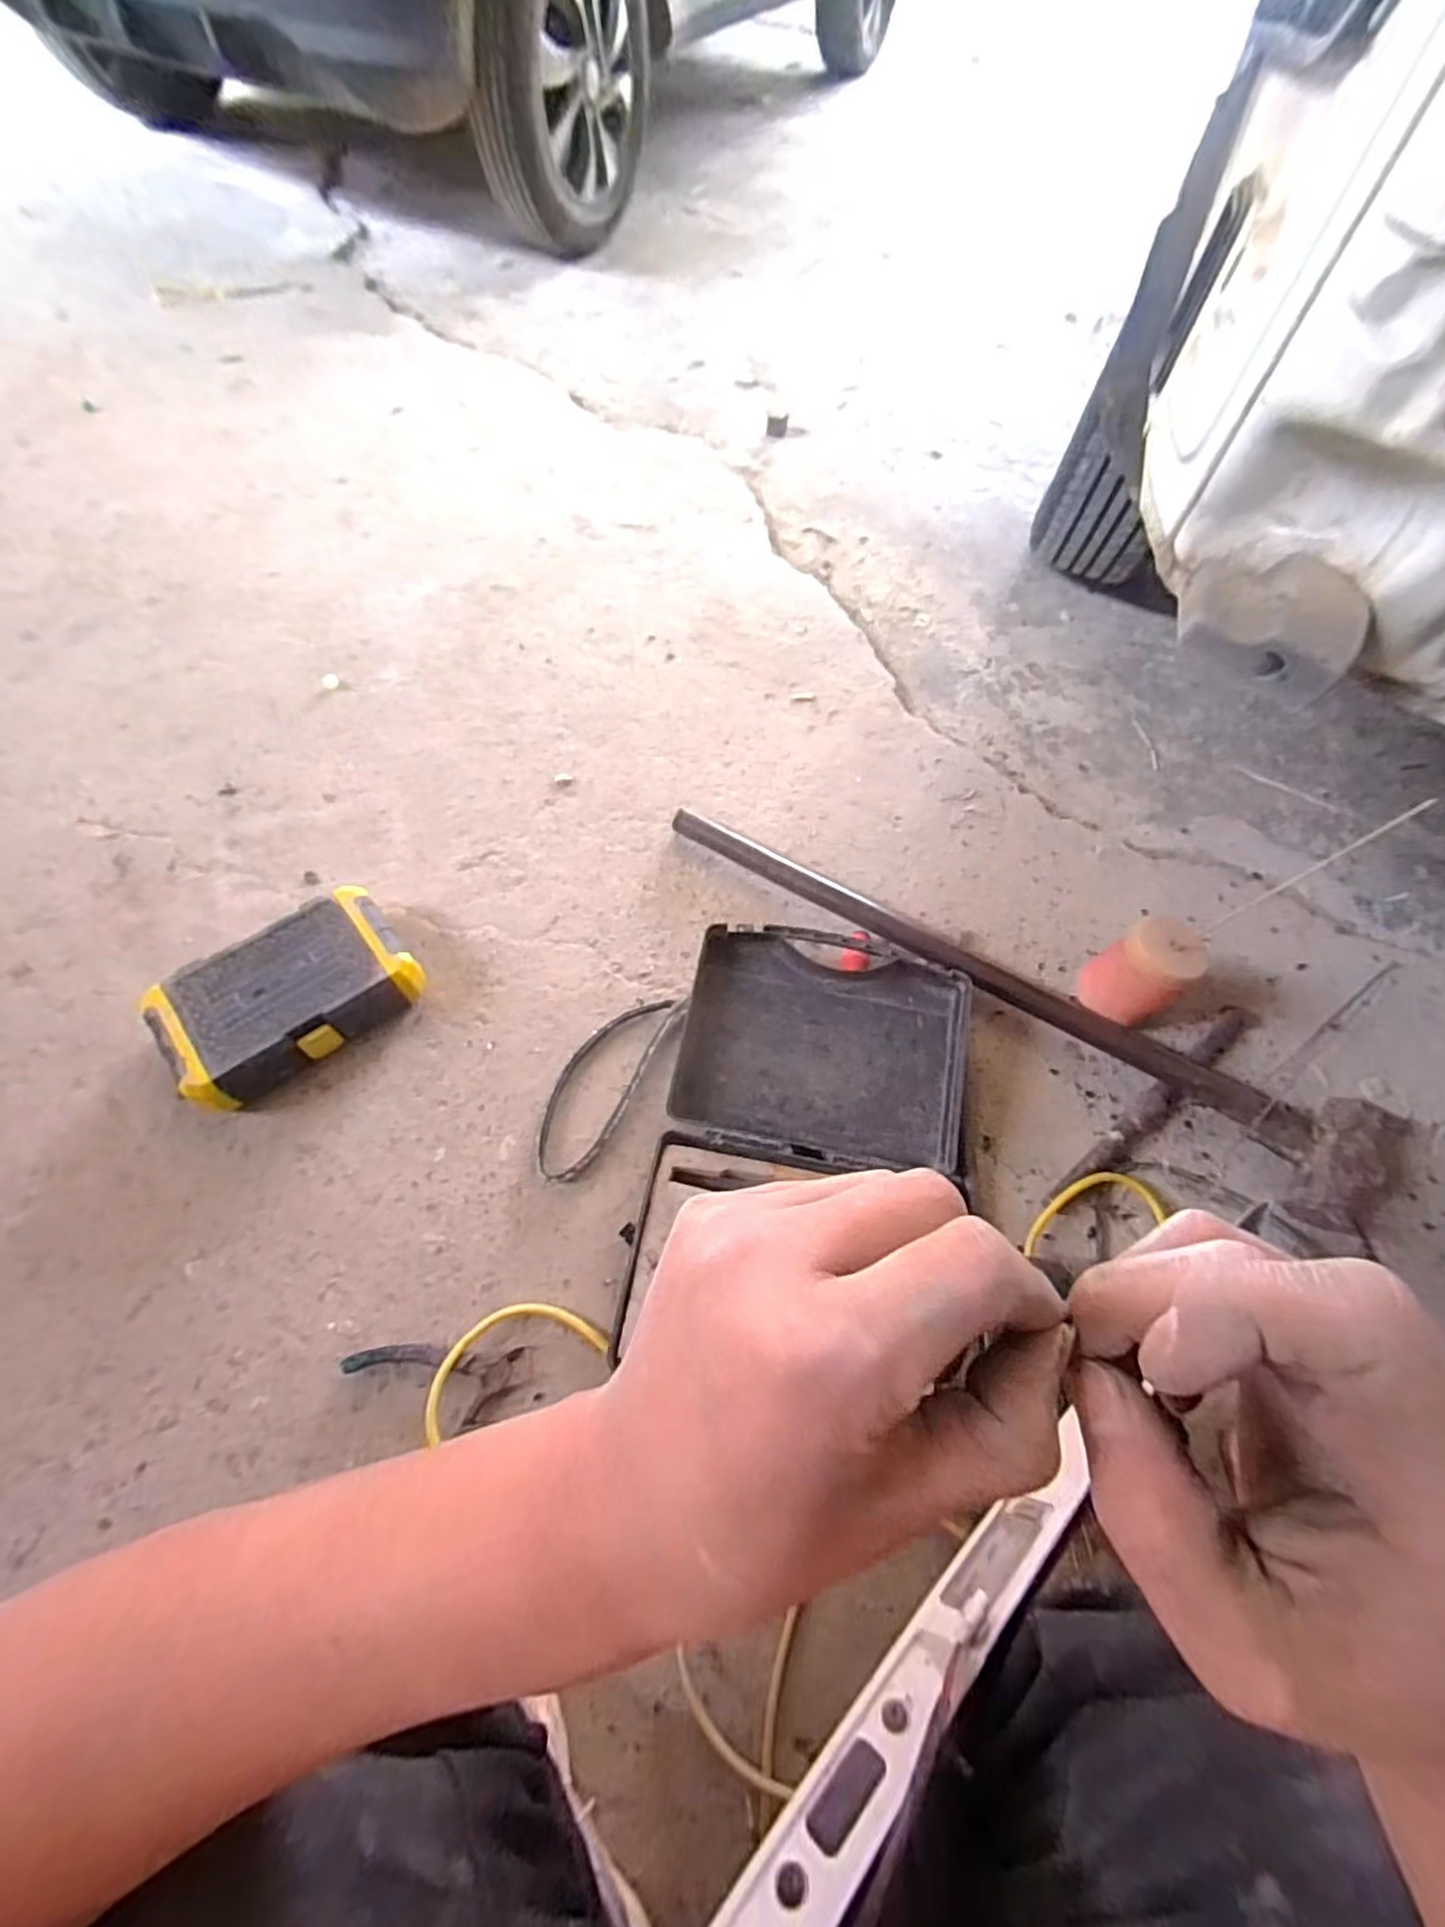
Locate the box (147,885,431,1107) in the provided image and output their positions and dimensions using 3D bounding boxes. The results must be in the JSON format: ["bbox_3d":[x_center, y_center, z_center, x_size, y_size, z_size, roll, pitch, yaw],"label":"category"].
[{"bbox_3d":[-0.458,0.034,0.735,0.239,0.070,0.157,-34,69,-19],"label":"box"}]

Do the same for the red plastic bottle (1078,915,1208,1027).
[{"bbox_3d":[0.468,0.018,0.787,0.074,0.137,0.084,-29,68,-17],"label":"red plastic bottle"}]

